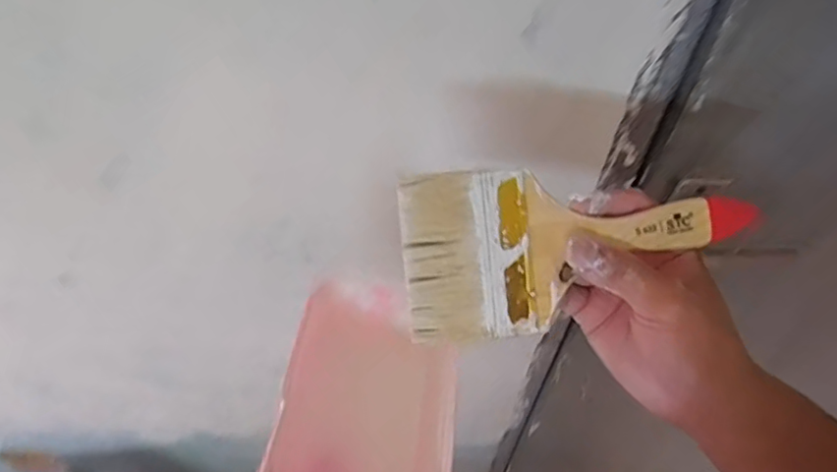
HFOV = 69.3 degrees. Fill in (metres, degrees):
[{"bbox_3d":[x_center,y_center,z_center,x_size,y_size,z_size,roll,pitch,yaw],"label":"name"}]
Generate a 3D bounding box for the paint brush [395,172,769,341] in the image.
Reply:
[{"bbox_3d":[0.088,0.012,0.340,0.193,0.017,0.095,4,87,-3],"label":"paint brush"}]

